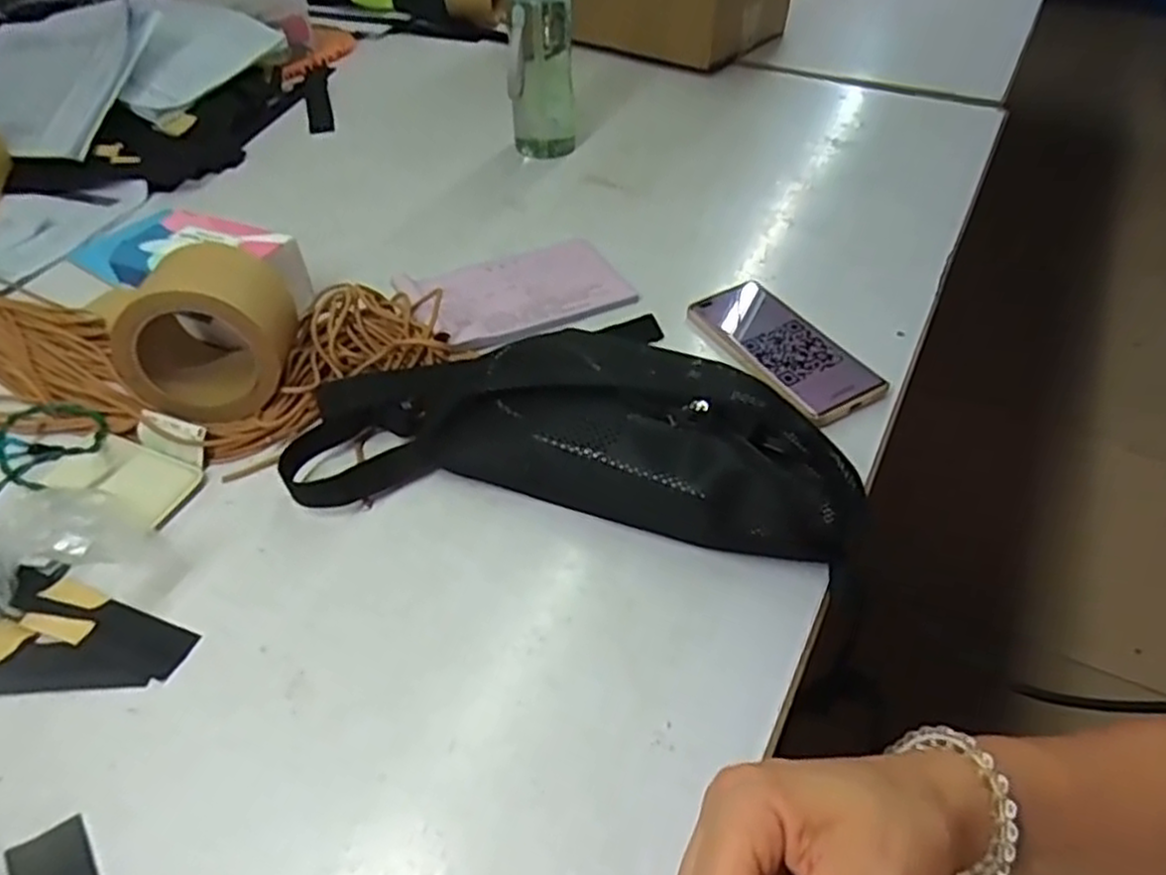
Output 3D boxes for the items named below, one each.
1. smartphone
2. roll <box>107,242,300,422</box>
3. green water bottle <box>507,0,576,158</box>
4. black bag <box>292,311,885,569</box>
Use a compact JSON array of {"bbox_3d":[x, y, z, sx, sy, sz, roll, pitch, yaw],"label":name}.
[{"bbox_3d":[0.160,-0.076,0.593,0.081,0.014,0.169,-23,50,-21],"label":"smartphone"},{"bbox_3d":[-0.266,-0.074,0.524,0.110,0.113,0.090,-7,46,-6],"label":"roll"},{"bbox_3d":[-0.045,-0.419,0.794,0.070,0.216,0.057,-3,45,-2],"label":"green water bottle"},{"bbox_3d":[-0.006,-0.018,0.496,0.368,0.073,0.161,6,46,6],"label":"black bag"}]

